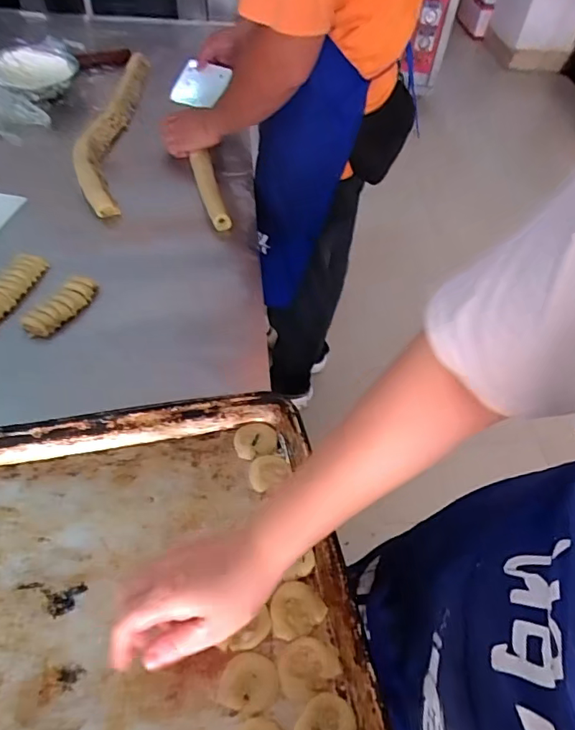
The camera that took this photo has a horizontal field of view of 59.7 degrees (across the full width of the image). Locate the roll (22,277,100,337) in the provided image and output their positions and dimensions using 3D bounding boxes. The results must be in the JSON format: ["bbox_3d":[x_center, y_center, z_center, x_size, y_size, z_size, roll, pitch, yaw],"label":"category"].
[{"bbox_3d":[-0.323,-0.087,0.720,0.045,0.022,0.119,23,53,14],"label":"roll"}]

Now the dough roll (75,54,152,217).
[{"bbox_3d":[-0.361,-0.514,1.035,0.094,0.048,0.610,-2,51,-5],"label":"dough roll"}]

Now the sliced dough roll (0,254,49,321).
[{"bbox_3d":[-0.411,-0.114,0.735,0.047,0.026,0.148,16,52,9],"label":"sliced dough roll"}]

